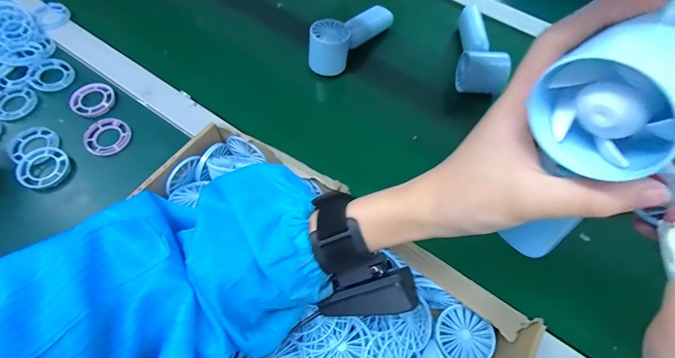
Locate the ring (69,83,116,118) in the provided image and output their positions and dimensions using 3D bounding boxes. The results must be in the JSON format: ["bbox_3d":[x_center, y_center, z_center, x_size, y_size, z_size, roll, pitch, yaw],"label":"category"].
[{"bbox_3d":[-0.309,-0.101,0.444,0.048,0.004,0.049,1,64,-2],"label":"ring"}]

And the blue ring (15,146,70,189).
[{"bbox_3d":[-0.331,-0.014,0.396,0.047,0.010,0.050,2,66,-5],"label":"blue ring"}]

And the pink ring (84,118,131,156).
[{"bbox_3d":[-0.278,-0.051,0.427,0.044,0.012,0.047,5,70,-13],"label":"pink ring"}]

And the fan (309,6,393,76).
[{"bbox_3d":[0.017,-0.208,0.509,0.048,0.053,0.160,37,56,14],"label":"fan"}]

